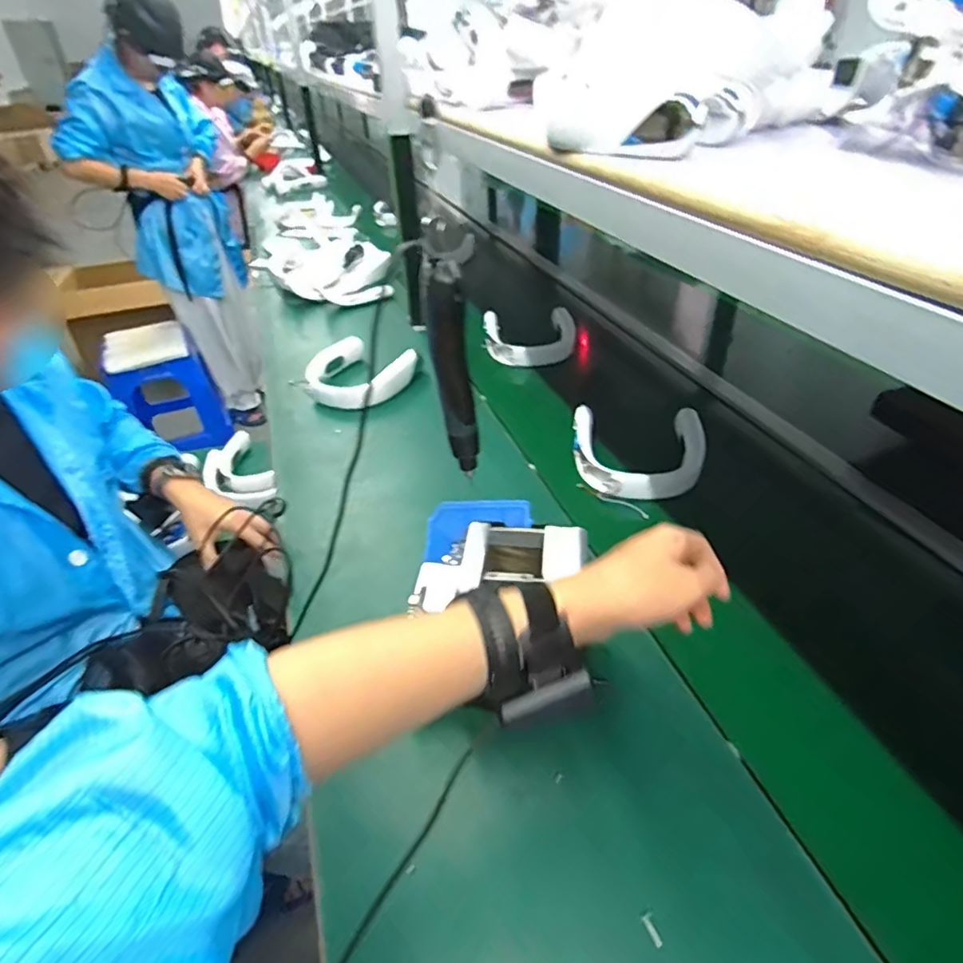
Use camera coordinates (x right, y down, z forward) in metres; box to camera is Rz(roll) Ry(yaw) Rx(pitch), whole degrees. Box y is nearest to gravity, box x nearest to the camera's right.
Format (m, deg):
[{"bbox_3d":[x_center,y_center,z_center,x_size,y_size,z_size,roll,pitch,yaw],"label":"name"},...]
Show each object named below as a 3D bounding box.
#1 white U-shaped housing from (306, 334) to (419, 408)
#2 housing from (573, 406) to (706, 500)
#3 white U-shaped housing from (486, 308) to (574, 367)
[{"bbox_3d":[-0.247,-0.213,1.163,0.218,0.063,0.170,27,46,32],"label":"white U-shaped housing"},{"bbox_3d":[0.250,-0.049,0.933,0.209,0.039,0.201,0,37,3],"label":"housing"},{"bbox_3d":[0.106,-0.321,1.314,0.197,0.059,0.171,-3,37,-1],"label":"white U-shaped housing"}]

